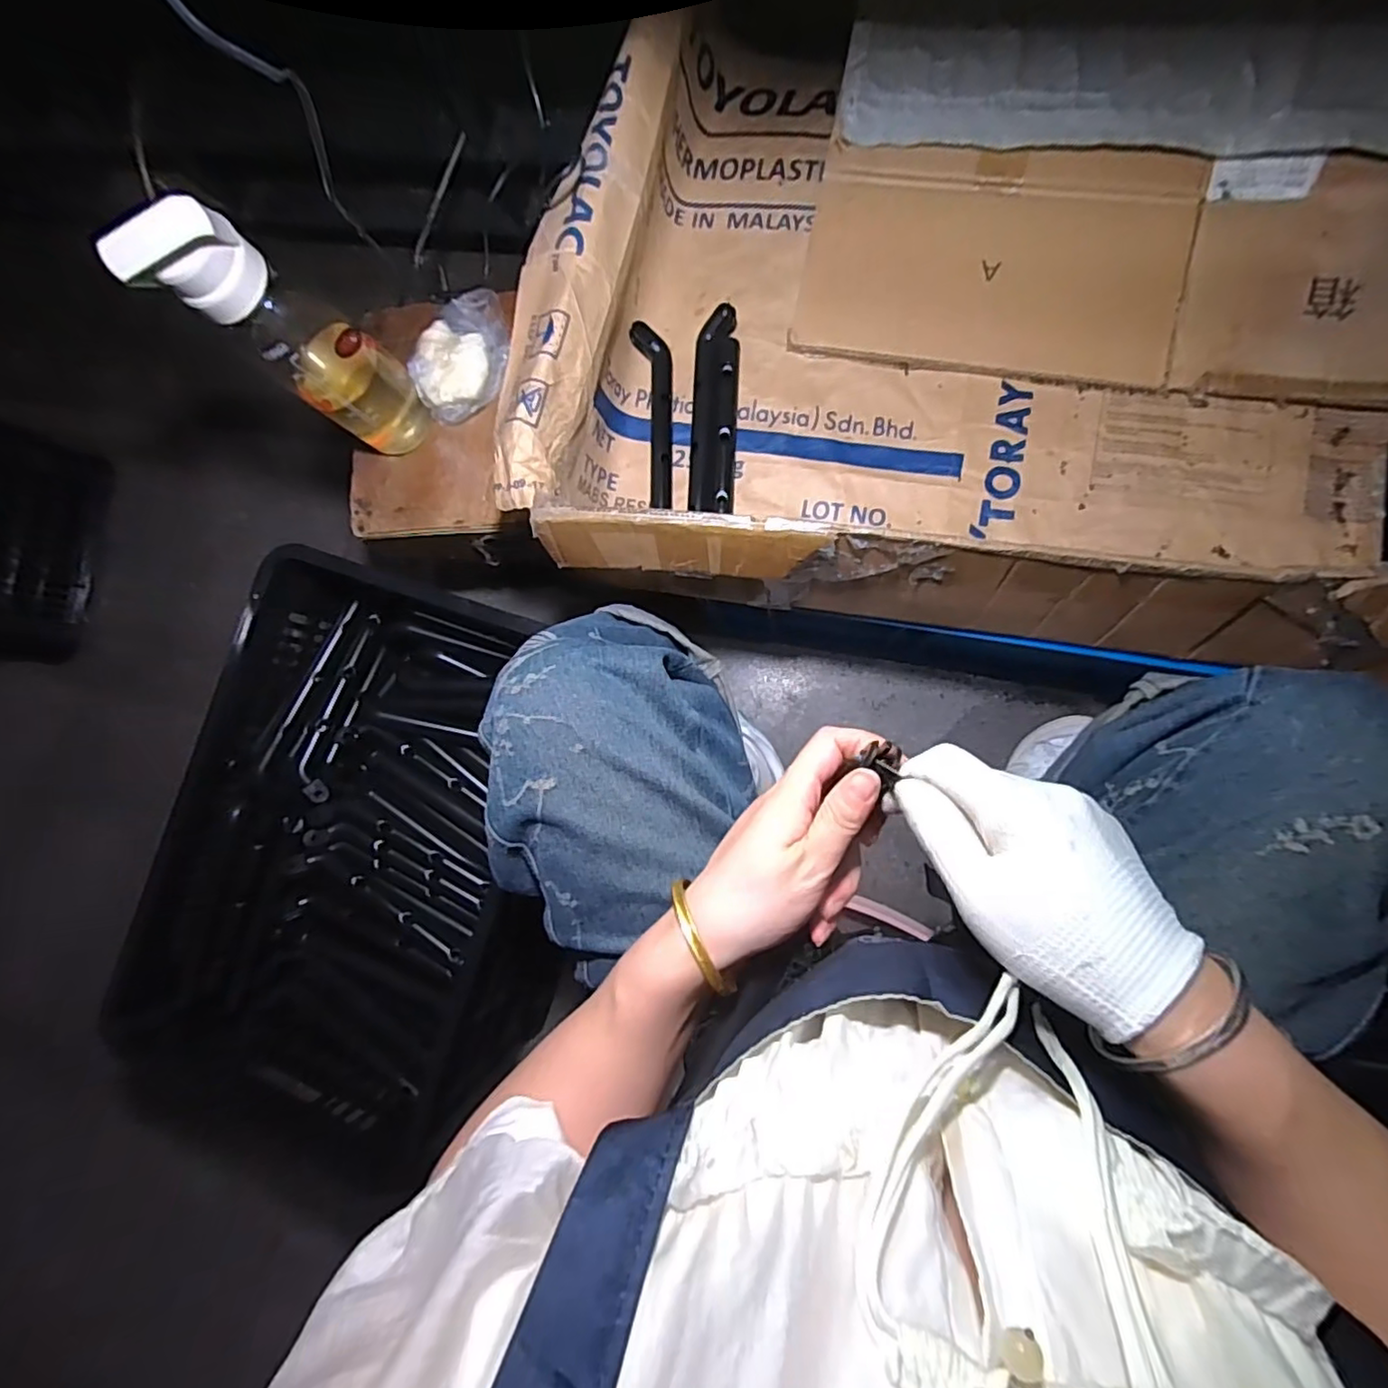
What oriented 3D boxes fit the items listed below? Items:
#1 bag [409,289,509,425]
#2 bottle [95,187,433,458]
[{"bbox_3d":[-0.244,-0.364,0.668,0.092,0.044,0.148,30,91,10],"label":"bag"},{"bbox_3d":[-0.345,-0.313,0.571,0.070,0.296,0.091,44,93,9],"label":"bottle"}]

